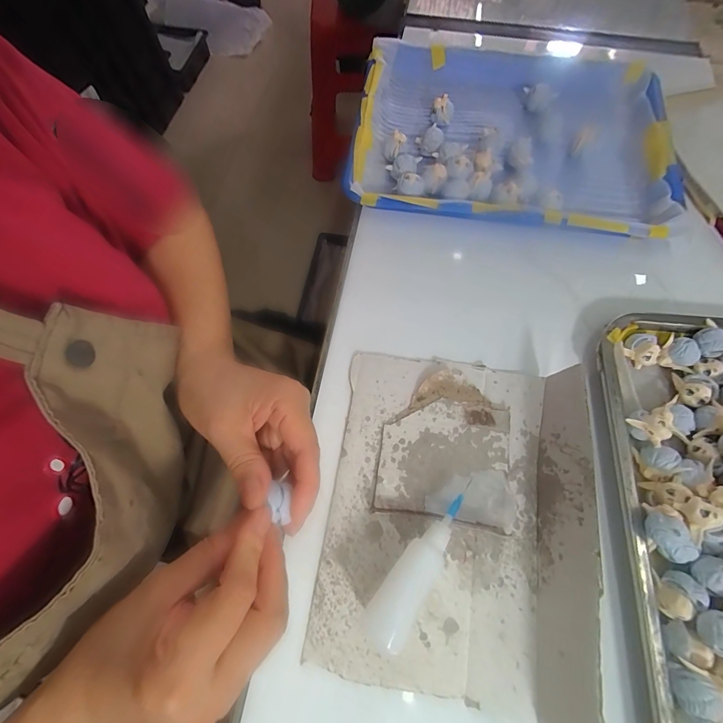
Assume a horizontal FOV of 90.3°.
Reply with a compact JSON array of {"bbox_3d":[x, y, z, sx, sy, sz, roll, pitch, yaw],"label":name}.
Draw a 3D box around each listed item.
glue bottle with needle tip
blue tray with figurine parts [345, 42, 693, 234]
[{"bbox_3d":[0.040,0.135,0.248,0.027,0.035,0.106,32,72,12],"label":"glue bottle with needle tip"},{"bbox_3d":[0.162,-0.253,0.399,0.325,0.046,0.267,8,69,4],"label":"blue tray with figurine parts"}]

